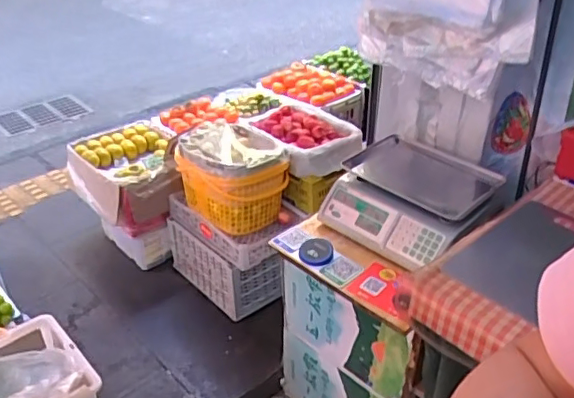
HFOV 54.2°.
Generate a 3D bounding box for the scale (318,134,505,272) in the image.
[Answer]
[{"bbox_3d":[0.312,-0.011,1.382,0.365,0.116,0.355,-29,43,-35],"label":"scale"}]

